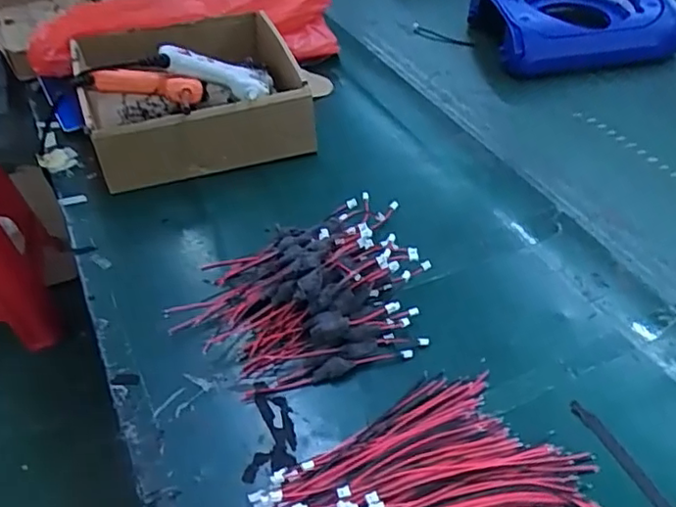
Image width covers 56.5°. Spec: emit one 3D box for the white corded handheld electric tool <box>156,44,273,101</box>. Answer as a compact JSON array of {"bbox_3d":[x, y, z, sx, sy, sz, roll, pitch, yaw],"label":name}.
[{"bbox_3d":[-0.124,-0.188,0.651,0.123,0.026,0.040,11,37,-32],"label":"white corded handheld electric tool"}]

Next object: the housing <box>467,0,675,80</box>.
[{"bbox_3d":[0.300,-0.299,0.798,0.236,0.077,0.159,-10,46,-5],"label":"housing"}]

